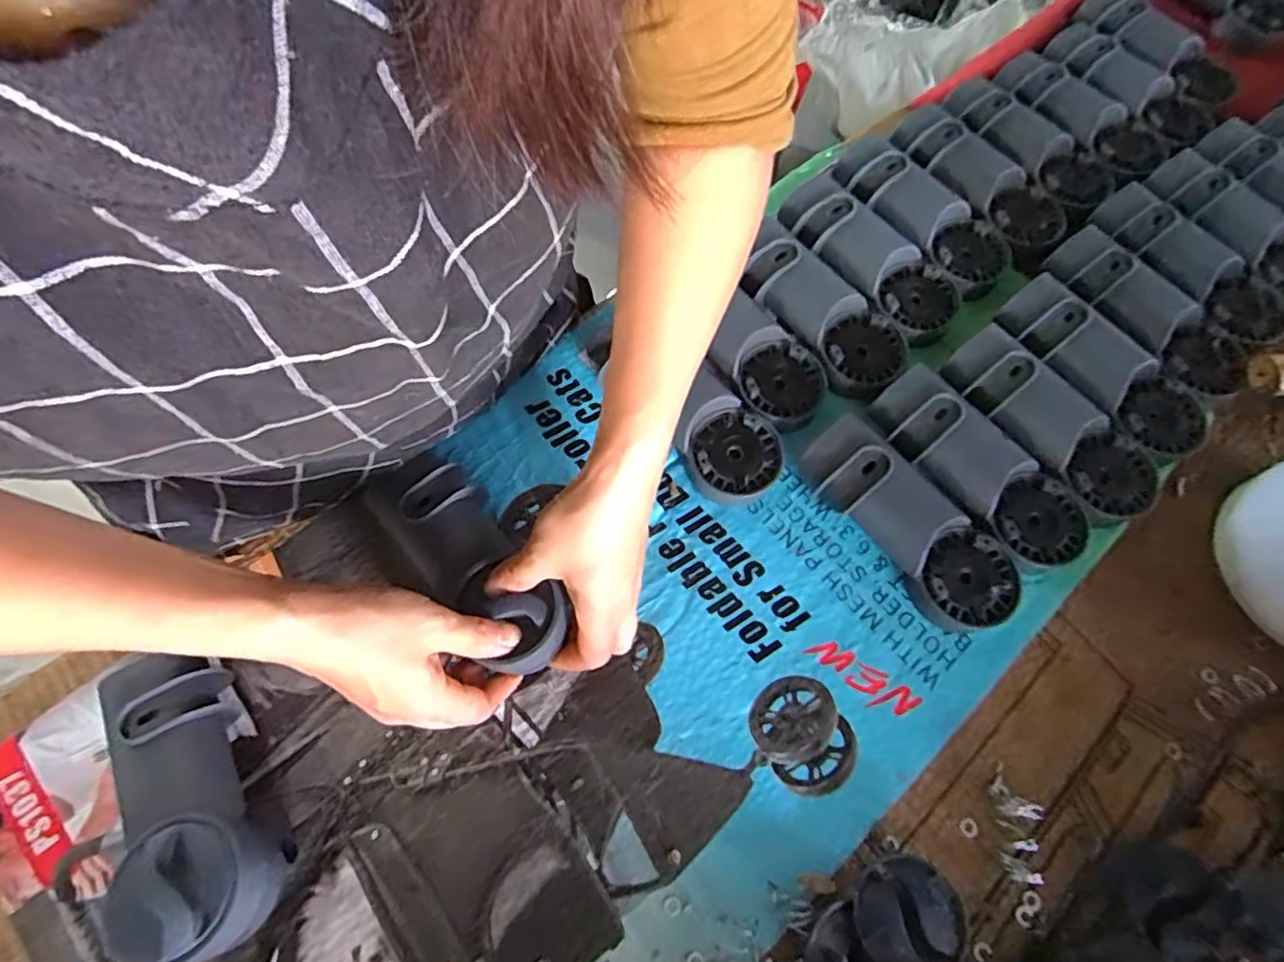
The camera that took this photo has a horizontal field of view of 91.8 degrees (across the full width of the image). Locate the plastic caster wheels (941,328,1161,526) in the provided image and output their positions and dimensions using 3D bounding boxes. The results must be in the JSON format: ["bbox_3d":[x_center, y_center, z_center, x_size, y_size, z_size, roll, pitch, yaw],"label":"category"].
[{"bbox_3d":[0.291,-0.041,0.441,0.066,0.026,0.158,-41,78,-13],"label":"plastic caster wheels"}]

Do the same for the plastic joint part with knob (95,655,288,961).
[{"bbox_3d":[-0.252,0.173,0.343,0.064,0.045,0.159,-32,61,-11],"label":"plastic joint part with knob"}]

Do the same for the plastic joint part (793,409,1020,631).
[{"bbox_3d":[0.178,0.028,0.416,0.061,0.044,0.164,-41,74,-15],"label":"plastic joint part"}]

